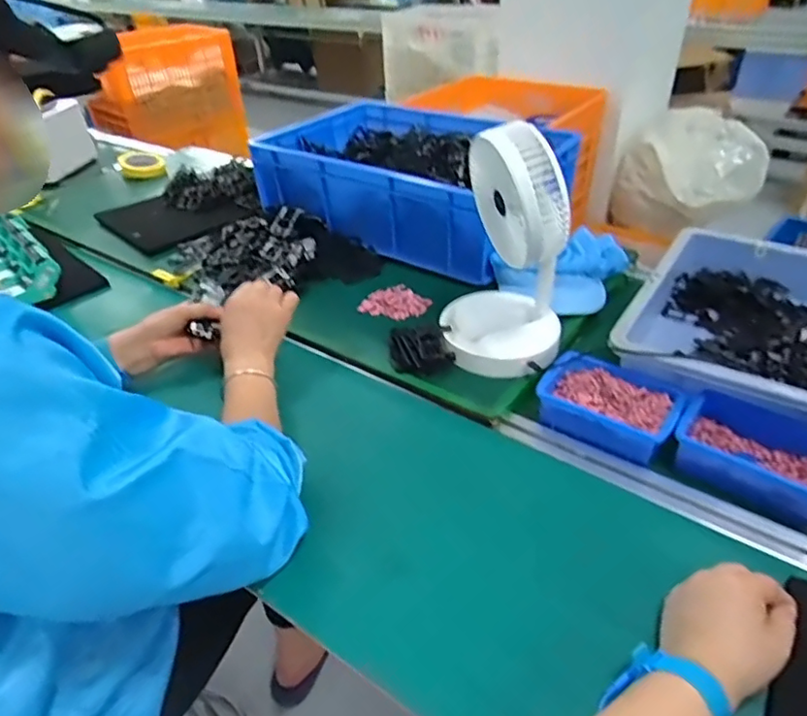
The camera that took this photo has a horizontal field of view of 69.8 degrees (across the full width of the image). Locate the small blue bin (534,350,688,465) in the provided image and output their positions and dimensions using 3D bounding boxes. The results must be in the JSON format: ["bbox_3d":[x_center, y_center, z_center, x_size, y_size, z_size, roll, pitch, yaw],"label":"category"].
[{"bbox_3d":[0.242,0.058,0.688,0.151,0.051,0.098,25,45,32],"label":"small blue bin"}]

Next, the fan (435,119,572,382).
[{"bbox_3d":[0.130,-0.129,0.726,0.150,0.305,0.145,3,37,8],"label":"fan"}]

